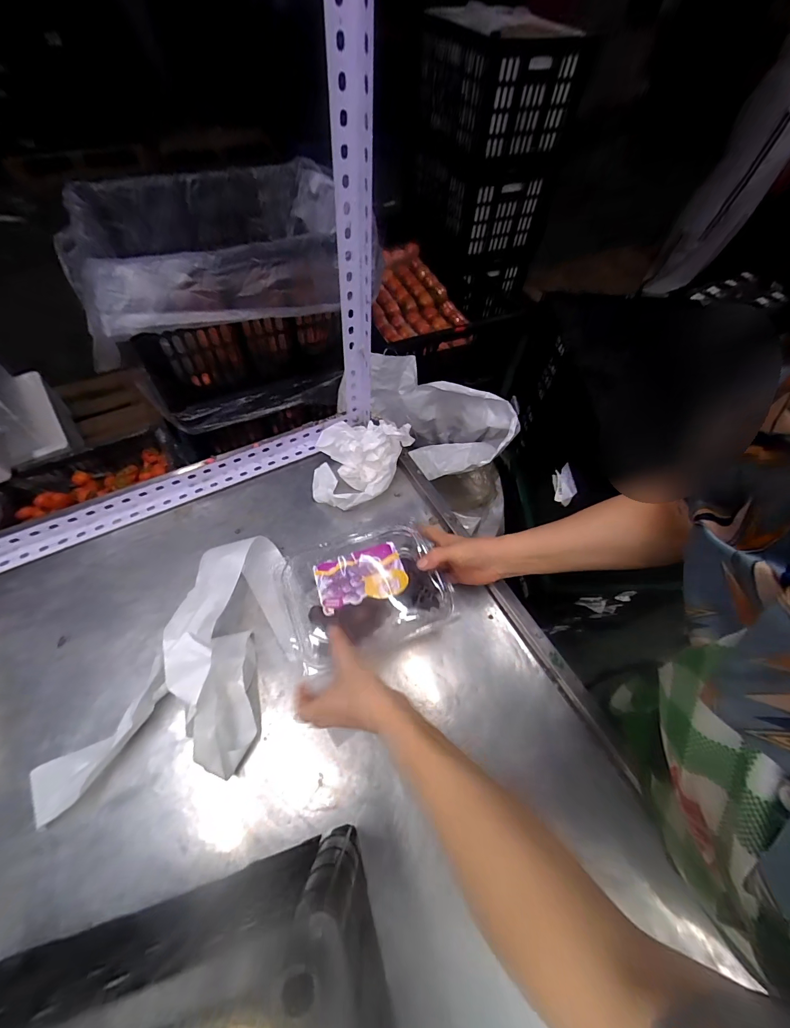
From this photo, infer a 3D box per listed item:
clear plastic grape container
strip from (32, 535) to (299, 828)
[{"bbox_3d":[-0.036,0.095,0.477,0.190,0.061,0.122,-15,61,-12],"label":"clear plastic grape container"},{"bbox_3d":[-0.229,0.177,0.452,0.175,0.097,0.343,22,60,10],"label":"strip"}]

